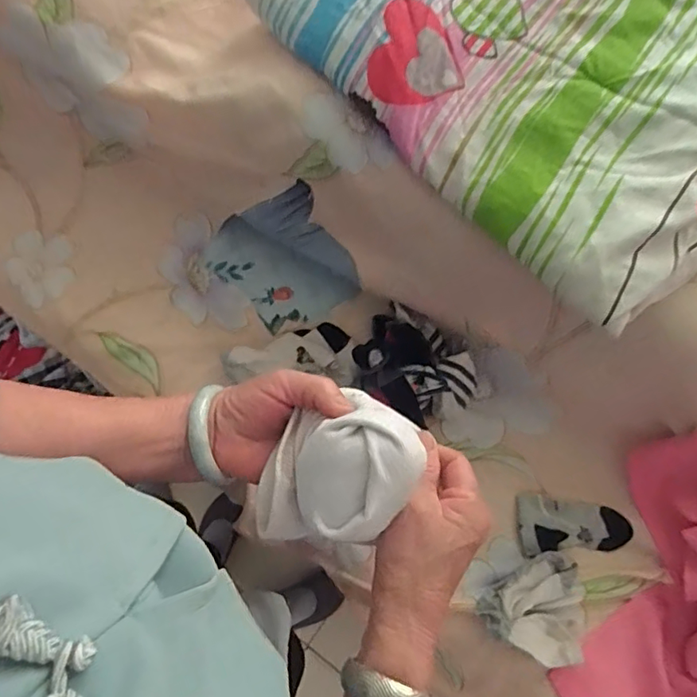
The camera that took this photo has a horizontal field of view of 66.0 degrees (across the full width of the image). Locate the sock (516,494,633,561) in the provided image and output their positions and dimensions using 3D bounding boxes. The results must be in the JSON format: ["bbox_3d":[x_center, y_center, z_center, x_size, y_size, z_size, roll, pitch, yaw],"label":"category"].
[{"bbox_3d":[0.292,0.228,0.690,0.137,0.026,0.073,1,75,-1],"label":"sock"}]

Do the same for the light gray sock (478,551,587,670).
[{"bbox_3d":[0.238,0.321,0.651,0.136,0.050,0.107,-32,77,-9],"label":"light gray sock"}]

